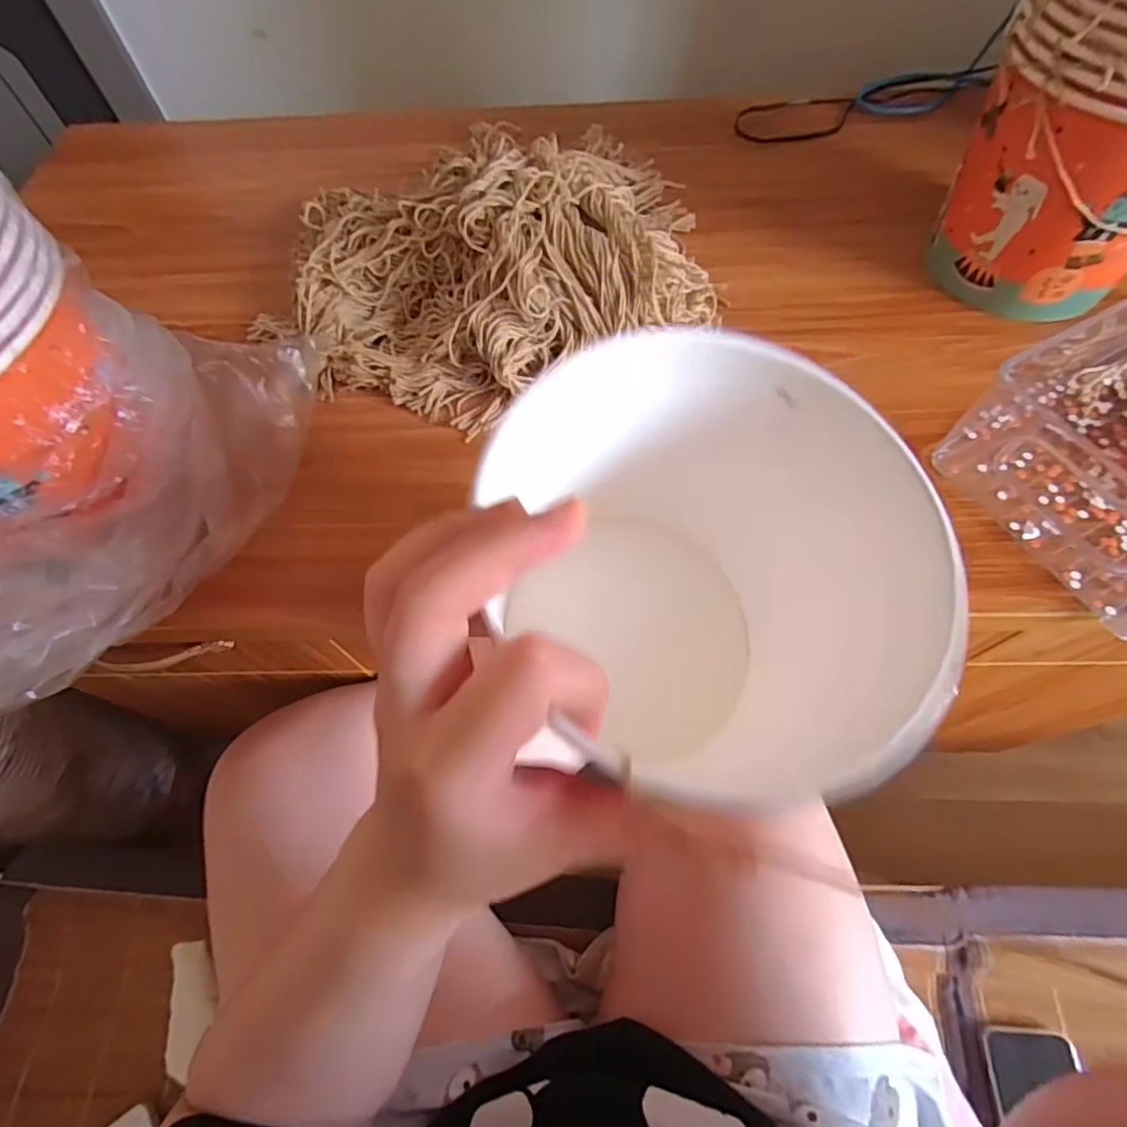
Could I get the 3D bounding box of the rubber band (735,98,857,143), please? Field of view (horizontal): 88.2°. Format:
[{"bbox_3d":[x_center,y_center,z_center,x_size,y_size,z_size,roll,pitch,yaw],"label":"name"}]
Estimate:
[{"bbox_3d":[0.224,-0.425,0.556,0.119,0.008,0.060,-6,63,-1],"label":"rubber band"}]

